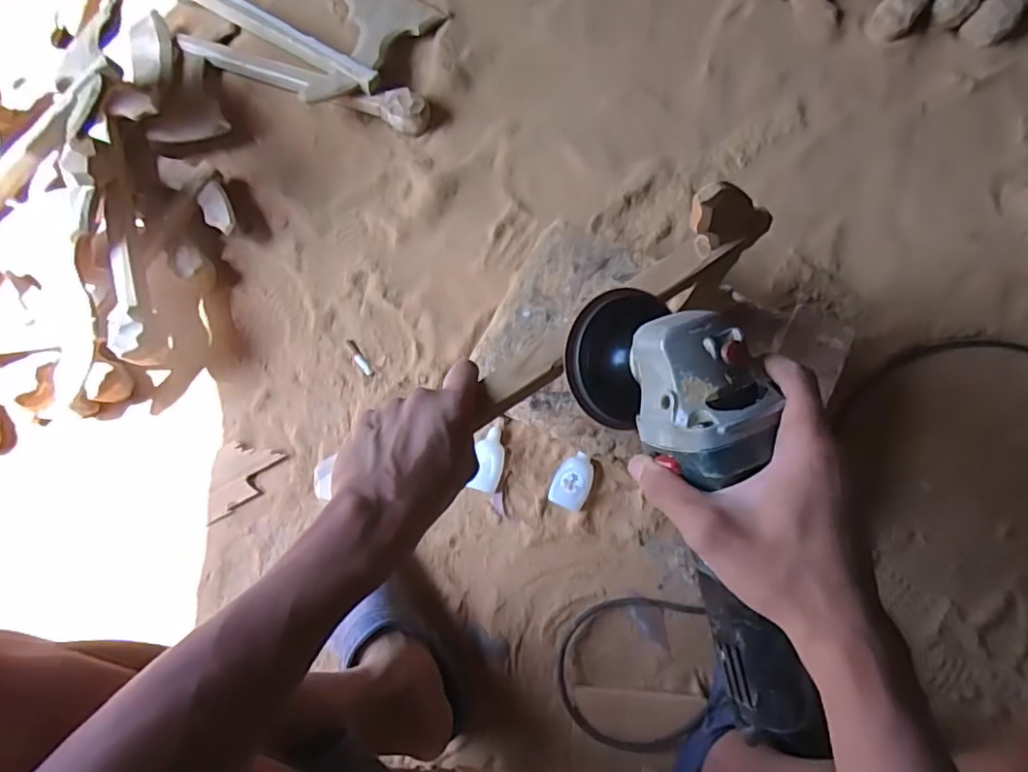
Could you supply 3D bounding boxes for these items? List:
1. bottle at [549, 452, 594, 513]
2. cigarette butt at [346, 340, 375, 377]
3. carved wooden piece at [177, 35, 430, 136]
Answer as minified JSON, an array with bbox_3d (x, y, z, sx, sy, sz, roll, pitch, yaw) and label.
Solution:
[{"bbox_3d":[0.073,0.116,0.705,0.044,0.018,0.069,22,83,7],"label":"bottle"},{"bbox_3d":[-0.206,-0.036,0.769,0.012,0.004,0.060,-38,81,-3],"label":"cigarette butt"},{"bbox_3d":[-0.300,-0.431,0.821,0.374,0.040,0.050,18,82,7],"label":"carved wooden piece"}]

